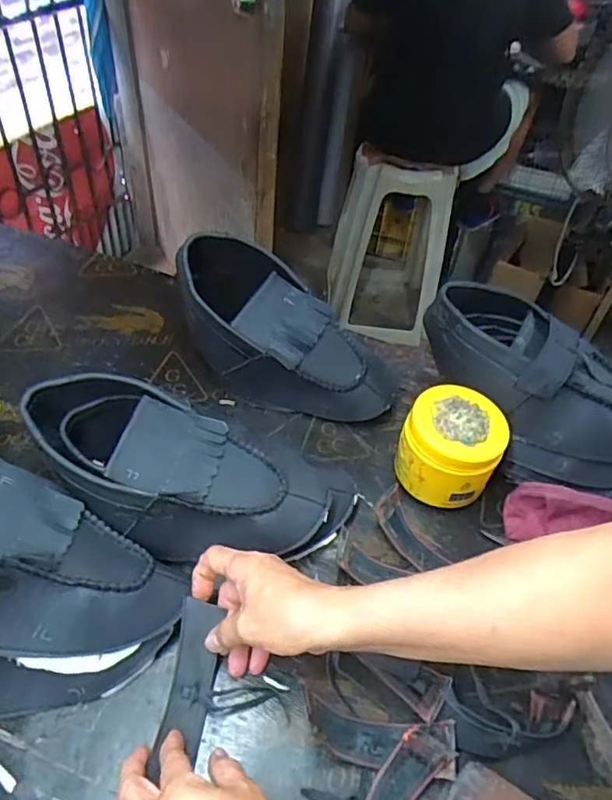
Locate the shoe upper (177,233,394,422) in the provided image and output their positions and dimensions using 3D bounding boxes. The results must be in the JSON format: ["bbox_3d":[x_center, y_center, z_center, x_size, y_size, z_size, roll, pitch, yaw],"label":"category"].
[{"bbox_3d":[-0.022,-0.074,0.616,0.239,0.157,0.098,14,48,9],"label":"shoe upper"}]

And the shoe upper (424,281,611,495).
[{"bbox_3d":[0.255,0.000,0.585,0.314,0.094,0.125,41,56,9],"label":"shoe upper"}]

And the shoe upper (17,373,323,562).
[{"bbox_3d":[-0.120,0.071,0.502,0.259,0.121,0.112,16,49,11],"label":"shoe upper"}]

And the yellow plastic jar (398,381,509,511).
[{"bbox_3d":[0.144,0.050,0.563,0.093,0.096,0.092,1,48,-2],"label":"yellow plastic jar"}]

